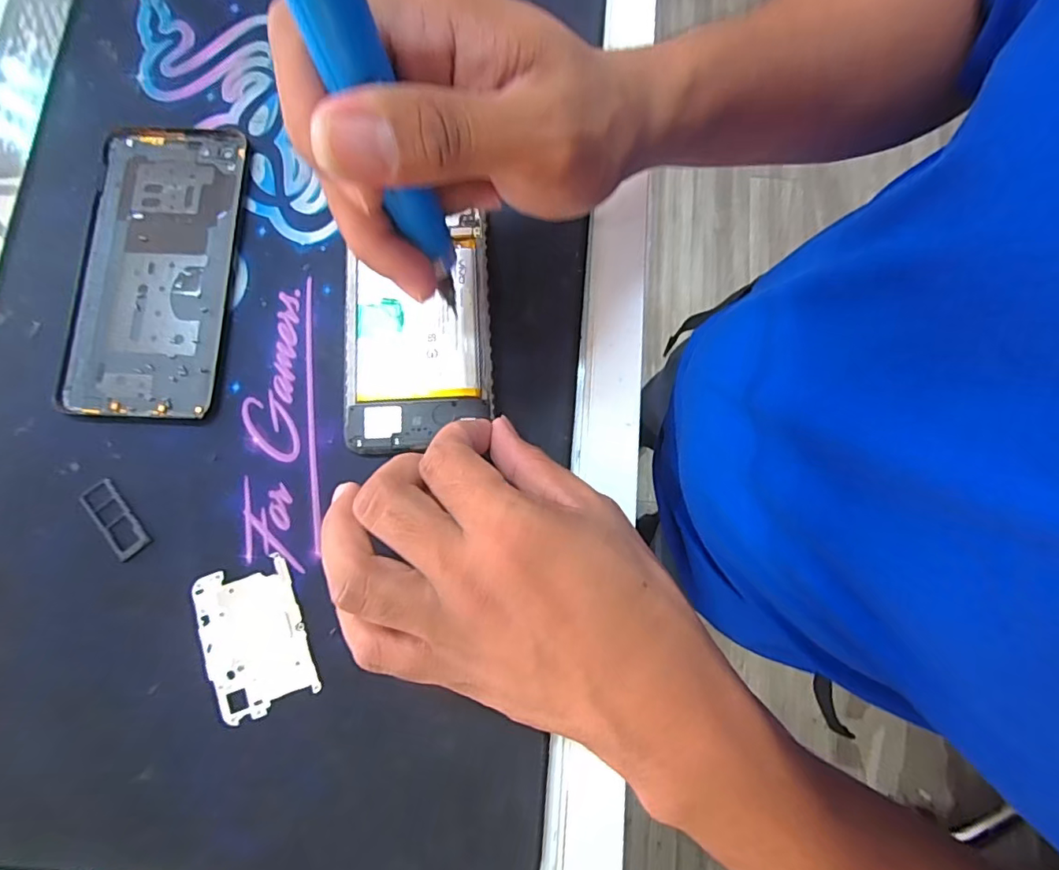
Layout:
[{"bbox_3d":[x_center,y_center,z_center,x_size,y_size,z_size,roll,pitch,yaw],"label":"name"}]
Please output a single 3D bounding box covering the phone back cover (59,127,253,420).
[{"bbox_3d":[-0.190,-0.085,0.275,0.074,0.004,0.152,2,79,0],"label":"phone back cover"}]

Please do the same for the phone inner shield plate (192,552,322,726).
[{"bbox_3d":[-0.125,0.091,0.244,0.043,0.004,0.064,-20,80,-4],"label":"phone inner shield plate"}]

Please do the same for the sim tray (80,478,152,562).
[{"bbox_3d":[-0.194,0.039,0.252,0.016,0.004,0.040,-40,82,-7],"label":"sim tray"}]

